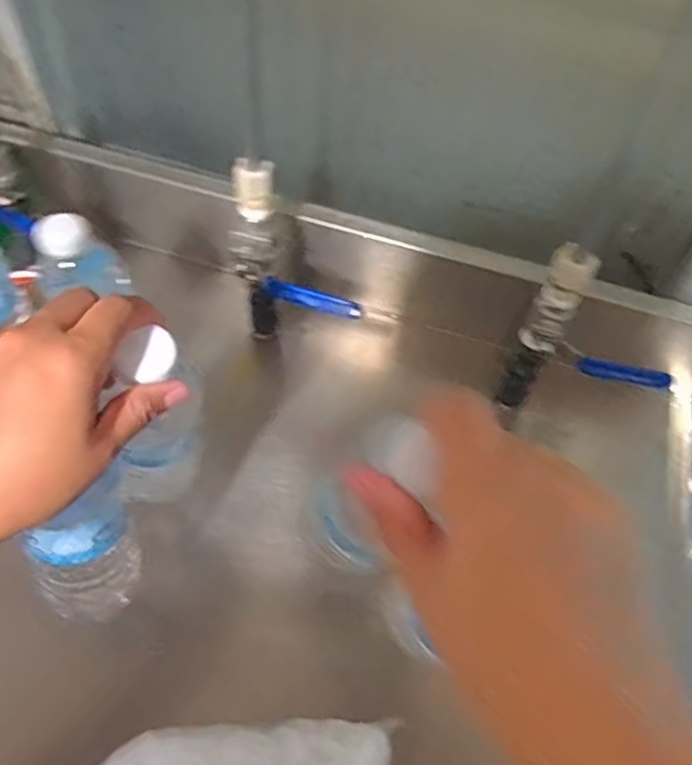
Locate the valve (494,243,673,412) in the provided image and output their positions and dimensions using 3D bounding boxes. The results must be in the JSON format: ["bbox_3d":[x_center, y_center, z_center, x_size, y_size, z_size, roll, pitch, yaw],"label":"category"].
[{"bbox_3d":[0.186,-0.008,0.542,0.053,0.192,0.116,-34,64,-24],"label":"valve"}]

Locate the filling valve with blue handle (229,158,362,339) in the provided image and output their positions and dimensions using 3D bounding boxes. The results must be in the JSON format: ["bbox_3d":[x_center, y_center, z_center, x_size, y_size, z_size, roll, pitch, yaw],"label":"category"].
[{"bbox_3d":[-0.050,-0.107,0.592,0.100,0.197,0.077,1,55,-4],"label":"filling valve with blue handle"}]

